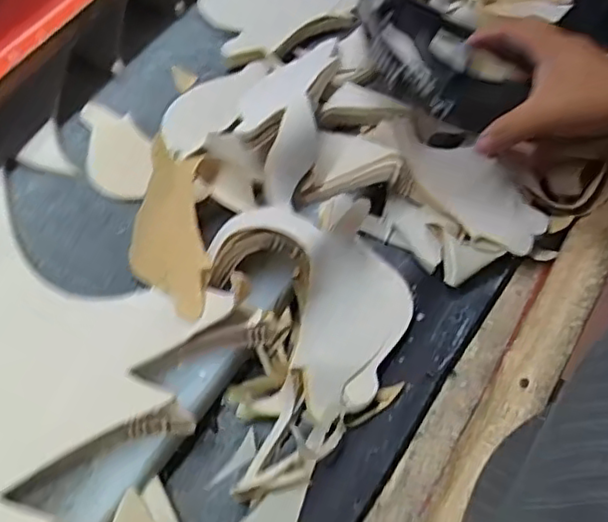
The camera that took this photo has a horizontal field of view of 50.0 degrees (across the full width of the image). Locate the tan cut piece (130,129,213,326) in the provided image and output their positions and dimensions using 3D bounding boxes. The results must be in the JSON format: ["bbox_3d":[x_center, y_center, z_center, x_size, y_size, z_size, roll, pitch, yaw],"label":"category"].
[{"bbox_3d":[-0.112,-0.028,0.538,0.072,0.008,0.162,-14,66,19],"label":"tan cut piece"}]

